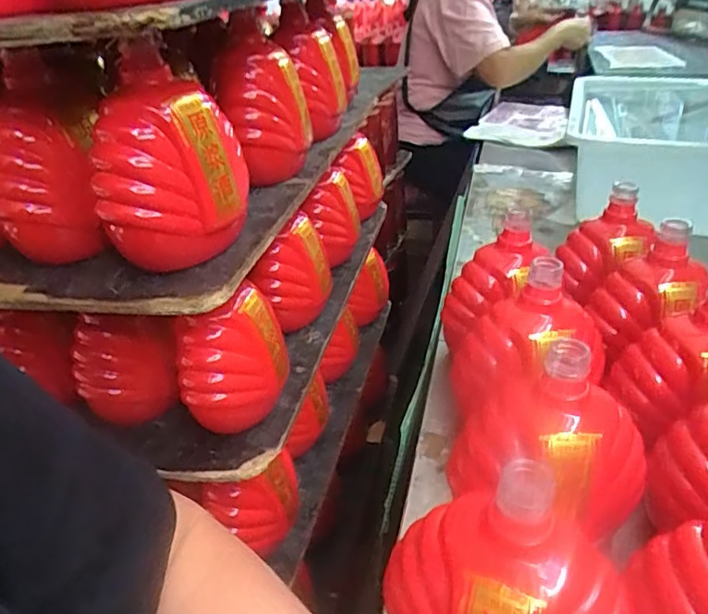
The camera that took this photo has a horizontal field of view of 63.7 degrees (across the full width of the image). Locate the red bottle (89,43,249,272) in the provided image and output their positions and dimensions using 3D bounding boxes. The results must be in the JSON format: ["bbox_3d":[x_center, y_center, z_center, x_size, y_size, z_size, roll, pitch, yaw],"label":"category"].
[{"bbox_3d":[-0.130,-0.103,0.411,0.082,0.135,0.083,-1,32,8],"label":"red bottle"}]

